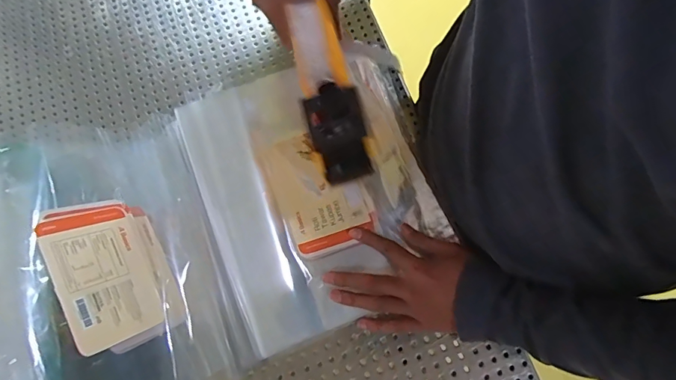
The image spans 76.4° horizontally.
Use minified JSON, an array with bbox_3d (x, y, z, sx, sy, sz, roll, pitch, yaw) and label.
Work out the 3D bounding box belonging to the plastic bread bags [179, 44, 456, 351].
[{"bbox_3d":[-0.031,-0.004,0.495,0.241,0.027,0.302,-22,76,0],"label":"plastic bread bags"}]

